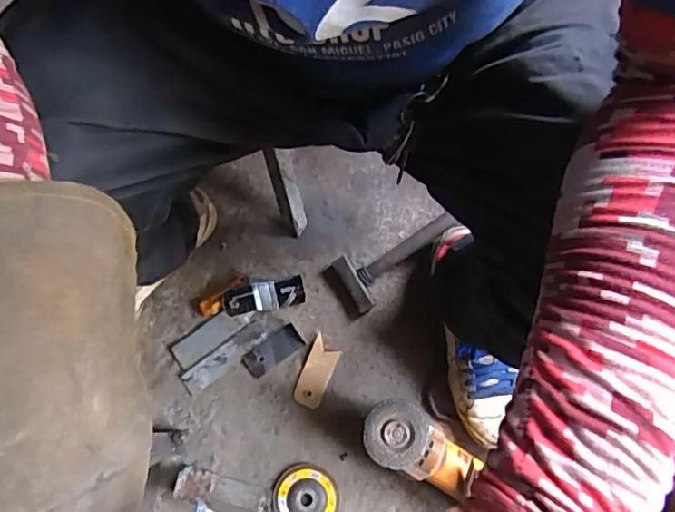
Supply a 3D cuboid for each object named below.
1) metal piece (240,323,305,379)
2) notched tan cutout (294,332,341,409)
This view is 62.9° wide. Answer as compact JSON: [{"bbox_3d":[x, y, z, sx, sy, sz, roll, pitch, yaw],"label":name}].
[{"bbox_3d":[-0.090,0.130,0.761,0.085,0.007,0.037,-36,79,-8],"label":"metal piece"},{"bbox_3d":[-0.029,0.159,0.755,0.039,0.004,0.091,21,79,11],"label":"notched tan cutout"}]

